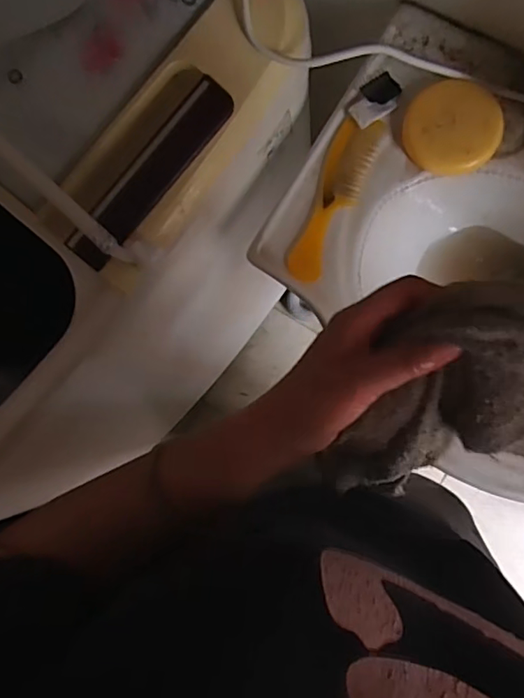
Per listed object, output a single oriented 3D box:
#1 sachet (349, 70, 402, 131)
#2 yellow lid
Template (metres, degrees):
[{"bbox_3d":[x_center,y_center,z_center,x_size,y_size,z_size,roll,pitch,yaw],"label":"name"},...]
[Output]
[{"bbox_3d":[0.128,-0.284,0.606,0.062,0.007,0.042,-37,81,2],"label":"sachet"},{"bbox_3d":[0.210,-0.246,0.589,0.100,0.022,0.095,-1,84,7],"label":"yellow lid"}]

